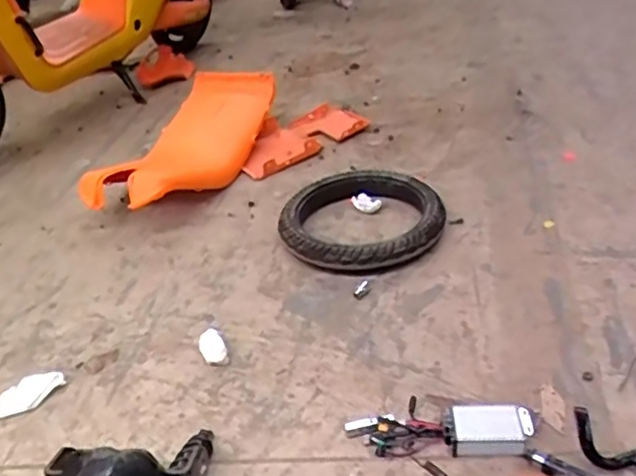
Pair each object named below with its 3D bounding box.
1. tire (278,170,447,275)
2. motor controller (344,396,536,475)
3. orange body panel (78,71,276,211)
[{"bbox_3d":[0.099,-0.042,1.464,0.339,0.076,0.353,-4,34,3],"label":"tire"},{"bbox_3d":[0.184,0.293,0.985,0.281,0.057,0.134,5,35,15],"label":"motor controller"},{"bbox_3d":[-0.342,-0.257,1.704,0.290,0.170,0.630,8,37,20],"label":"orange body panel"}]

